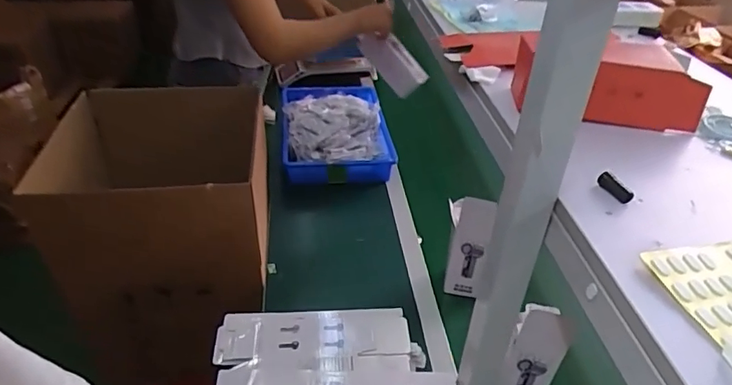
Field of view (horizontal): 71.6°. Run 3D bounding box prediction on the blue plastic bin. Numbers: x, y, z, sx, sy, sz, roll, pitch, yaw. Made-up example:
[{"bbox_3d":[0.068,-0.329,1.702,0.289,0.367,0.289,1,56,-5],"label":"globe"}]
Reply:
[{"bbox_3d":[-0.089,-0.188,1.444,0.292,0.077,0.444,-2,37,-8],"label":"blue plastic bin"}]

